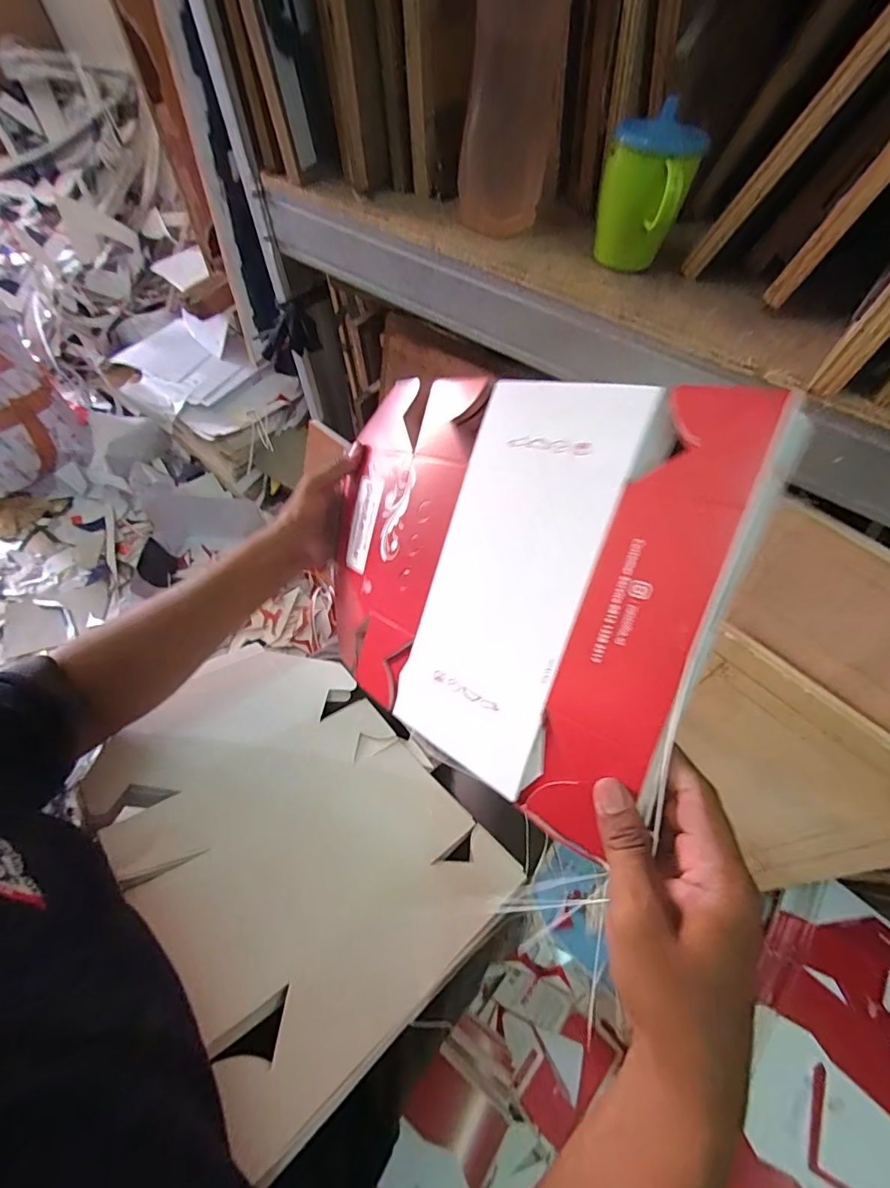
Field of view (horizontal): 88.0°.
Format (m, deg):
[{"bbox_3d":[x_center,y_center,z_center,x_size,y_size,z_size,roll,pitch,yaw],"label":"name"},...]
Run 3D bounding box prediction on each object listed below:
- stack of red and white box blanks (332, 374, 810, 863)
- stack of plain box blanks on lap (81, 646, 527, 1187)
[{"bbox_3d":[0.021,-0.023,0.348,0.338,0.022,0.264,24,98,41],"label":"stack of red and white box blanks"},{"bbox_3d":[-0.139,0.194,0.428,0.372,0.031,0.262,35,33,29],"label":"stack of plain box blanks on lap"}]

